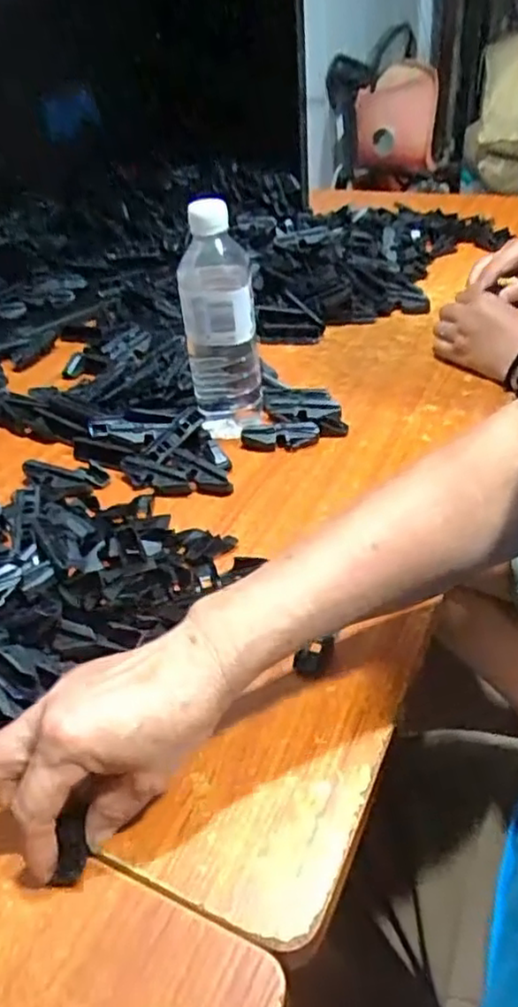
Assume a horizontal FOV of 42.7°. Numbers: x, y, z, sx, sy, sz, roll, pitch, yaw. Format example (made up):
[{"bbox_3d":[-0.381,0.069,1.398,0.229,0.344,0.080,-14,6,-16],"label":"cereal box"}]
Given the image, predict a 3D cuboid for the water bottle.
[{"bbox_3d":[-0.034,-0.161,0.596,0.065,0.198,0.064,-8,40,-2],"label":"water bottle"}]

